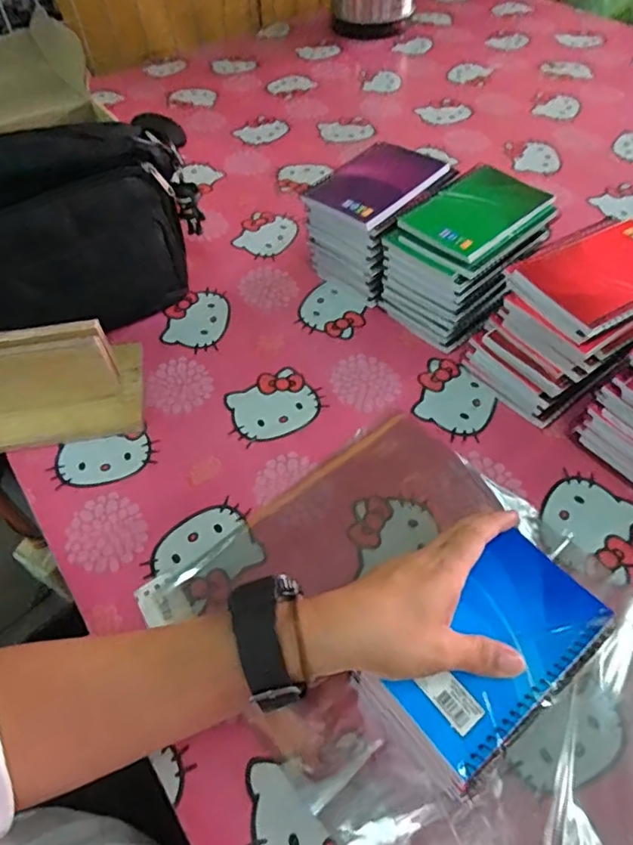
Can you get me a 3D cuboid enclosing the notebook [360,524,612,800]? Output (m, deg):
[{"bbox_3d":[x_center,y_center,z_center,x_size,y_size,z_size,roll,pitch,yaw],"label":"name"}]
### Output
[{"bbox_3d":[0.104,0.135,0.329,0.137,0.014,0.076,-39,60,-23],"label":"notebook"}]

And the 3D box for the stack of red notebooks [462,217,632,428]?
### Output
[{"bbox_3d":[0.229,-0.087,0.489,0.148,0.114,0.111,-31,57,-20],"label":"stack of red notebooks"}]

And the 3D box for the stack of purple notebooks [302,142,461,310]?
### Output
[{"bbox_3d":[0.064,-0.207,0.588,0.101,0.111,0.128,34,61,25],"label":"stack of purple notebooks"}]

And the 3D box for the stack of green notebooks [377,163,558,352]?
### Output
[{"bbox_3d":[0.147,-0.153,0.544,0.132,0.113,0.106,-38,60,-24],"label":"stack of green notebooks"}]

